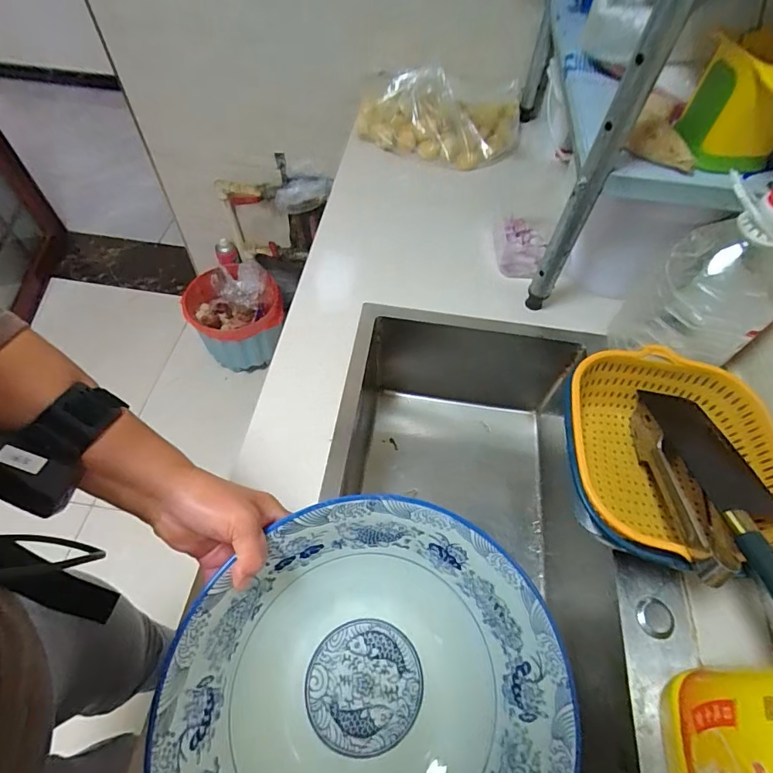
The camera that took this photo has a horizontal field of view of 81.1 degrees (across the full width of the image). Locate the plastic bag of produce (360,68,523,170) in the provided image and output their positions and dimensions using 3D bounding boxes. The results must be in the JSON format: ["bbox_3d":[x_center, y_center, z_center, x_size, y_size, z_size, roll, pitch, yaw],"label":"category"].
[{"bbox_3d":[0.107,-0.522,0.869,0.321,0.125,0.161,2,53,-2],"label":"plastic bag of produce"}]

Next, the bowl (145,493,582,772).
[{"bbox_3d":[-0.012,0.252,0.366,0.298,0.110,0.298,4,69,-11],"label":"bowl"}]

